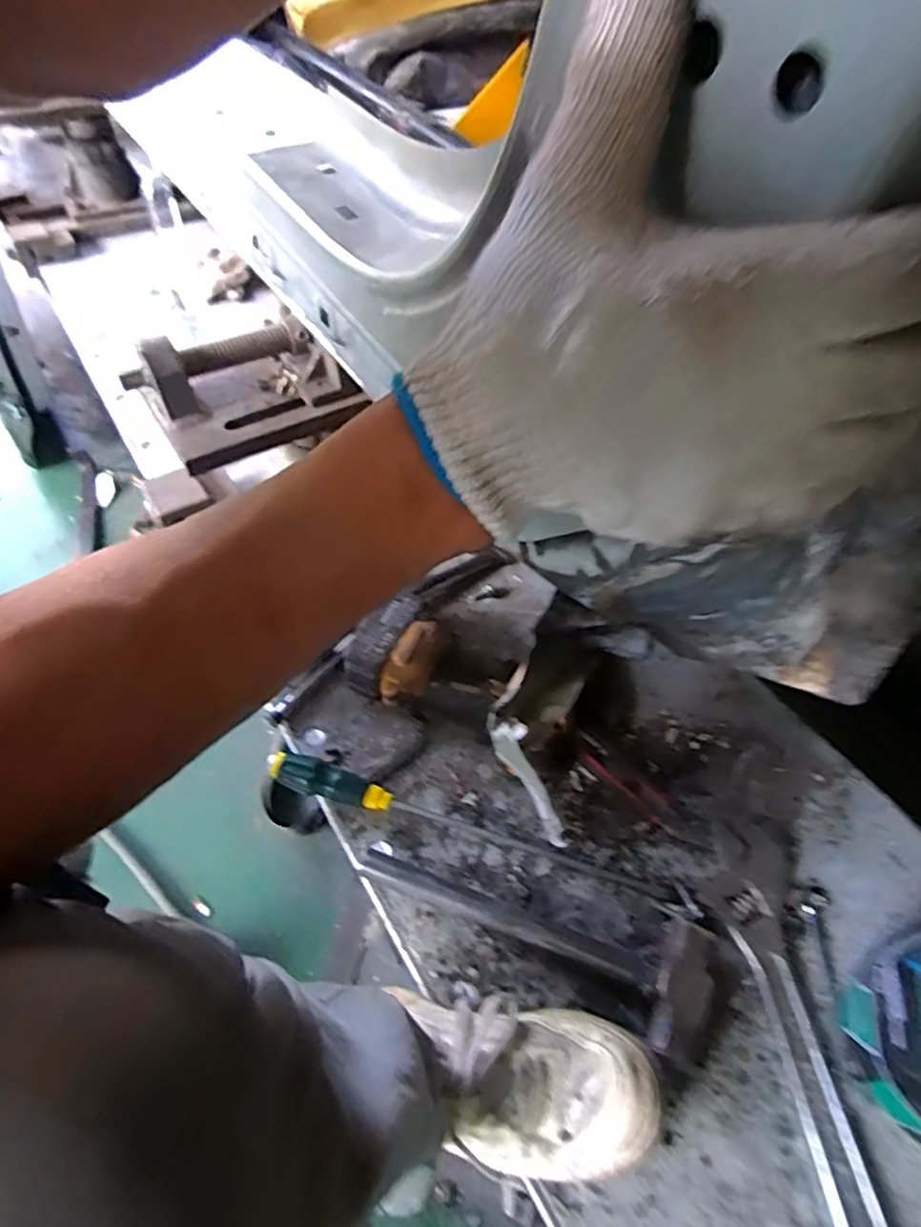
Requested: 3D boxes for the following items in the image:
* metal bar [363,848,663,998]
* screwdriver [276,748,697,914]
[{"bbox_3d":[0.038,0.276,0.590,0.271,0.028,0.025,18,53,12],"label":"metal bar"},{"bbox_3d":[0.009,0.210,0.632,0.424,0.036,0.031,15,52,10],"label":"screwdriver"}]

